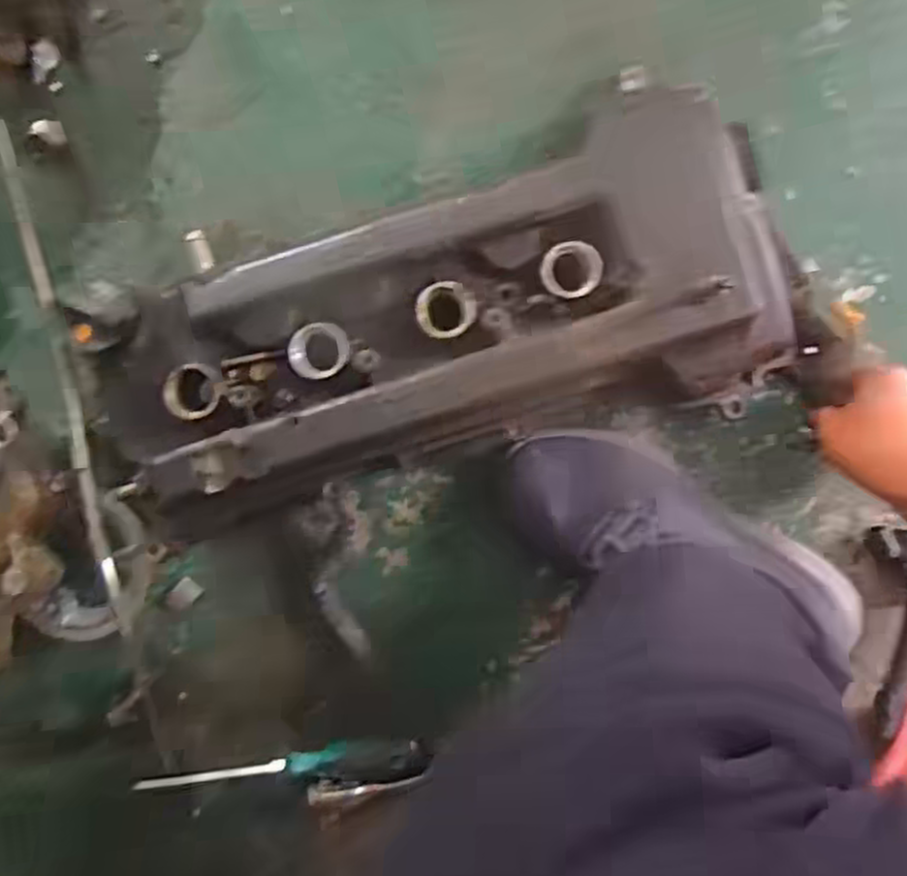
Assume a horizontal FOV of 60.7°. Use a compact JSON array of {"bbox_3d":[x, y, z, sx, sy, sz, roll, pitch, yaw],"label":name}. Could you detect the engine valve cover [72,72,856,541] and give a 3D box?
[{"bbox_3d":[0.001,-0.079,0.523,0.508,0.105,0.207,-14,95,2],"label":"engine valve cover"}]

